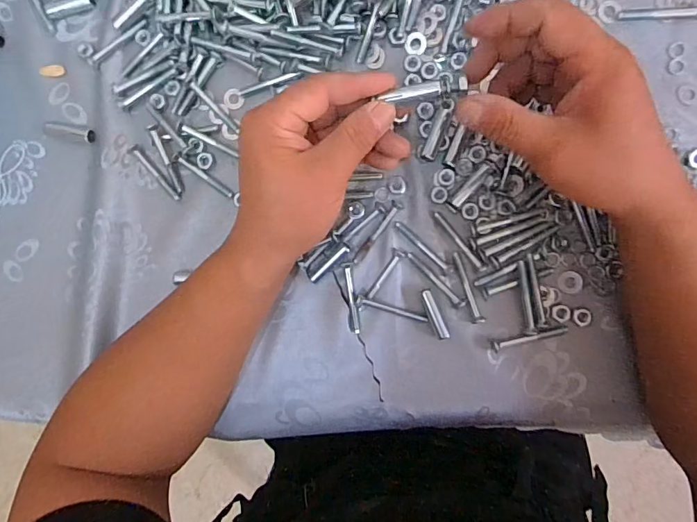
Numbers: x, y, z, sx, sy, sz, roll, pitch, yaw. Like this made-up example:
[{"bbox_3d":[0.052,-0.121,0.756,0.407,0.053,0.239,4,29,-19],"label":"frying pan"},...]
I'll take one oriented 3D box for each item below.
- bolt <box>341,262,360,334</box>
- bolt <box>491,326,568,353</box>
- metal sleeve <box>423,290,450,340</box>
[{"bbox_3d":[0.003,0.029,0.354,0.008,0.004,0.055,-7,90,6],"label":"bolt"},{"bbox_3d":[0.135,0.058,0.341,0.055,0.009,0.007,-18,89,6],"label":"bolt"},{"bbox_3d":[0.066,0.040,0.348,0.009,0.007,0.039,-22,89,6],"label":"metal sleeve"}]

